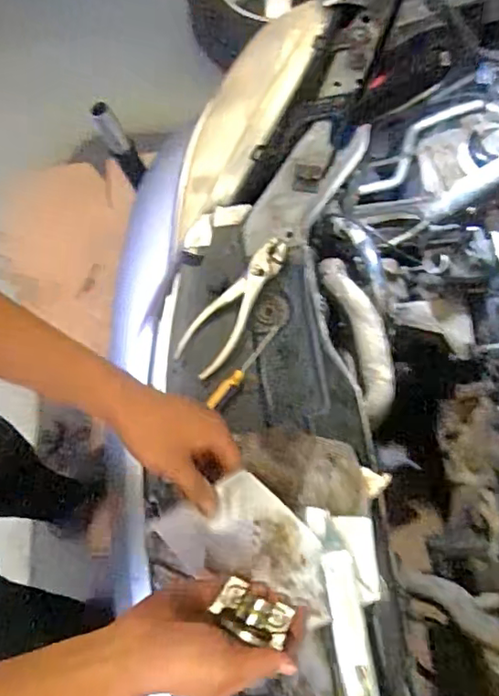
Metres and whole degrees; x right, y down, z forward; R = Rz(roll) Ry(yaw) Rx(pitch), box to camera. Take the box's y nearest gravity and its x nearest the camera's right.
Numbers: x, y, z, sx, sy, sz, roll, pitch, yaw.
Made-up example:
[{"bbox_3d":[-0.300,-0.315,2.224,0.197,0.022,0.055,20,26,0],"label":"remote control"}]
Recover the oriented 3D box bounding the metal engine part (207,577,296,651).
[{"bbox_3d":[0.000,0.222,0.470,0.057,0.020,0.038,27,74,8],"label":"metal engine part"}]

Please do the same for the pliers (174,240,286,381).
[{"bbox_3d":[-0.019,-0.054,0.700,0.064,0.022,0.196,37,92,11],"label":"pliers"}]

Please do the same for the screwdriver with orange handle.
[{"bbox_3d":[-0.005,0.023,0.684,0.015,0.014,0.124,41,77,12],"label":"screwdriver with orange handle"}]

